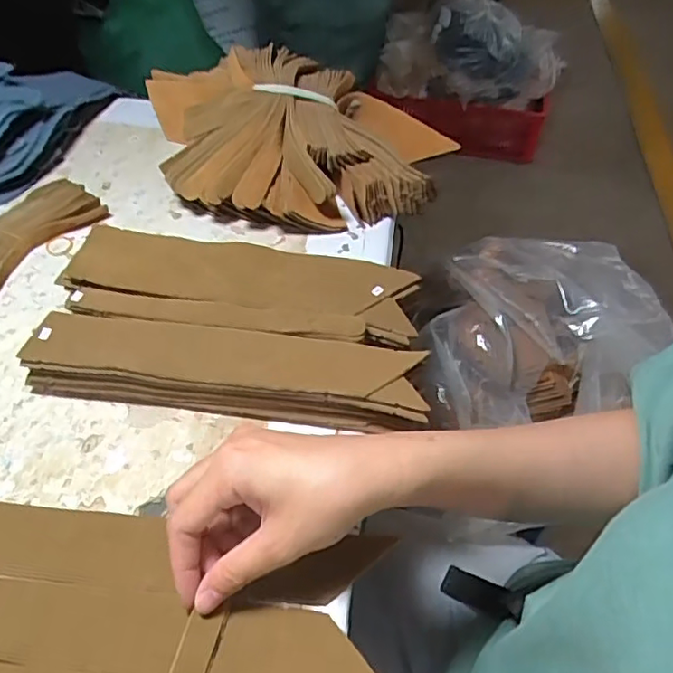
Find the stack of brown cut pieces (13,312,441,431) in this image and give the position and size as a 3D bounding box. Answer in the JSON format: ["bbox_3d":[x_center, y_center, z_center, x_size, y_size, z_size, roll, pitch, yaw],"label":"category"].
[{"bbox_3d":[-0.069,0.022,0.372,0.242,0.038,0.046,6,51,4],"label":"stack of brown cut pieces"}]

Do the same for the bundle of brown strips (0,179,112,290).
[{"bbox_3d":[-0.245,-0.078,0.457,0.054,0.018,0.128,27,55,19],"label":"bundle of brown strips"}]

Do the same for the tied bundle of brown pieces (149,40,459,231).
[{"bbox_3d":[-0.036,-0.191,0.516,0.241,0.067,0.215,-10,52,-9],"label":"tied bundle of brown pieces"}]

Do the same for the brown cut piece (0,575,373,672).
[{"bbox_3d":[-0.097,0.147,0.290,0.233,0.004,0.039,5,51,3],"label":"brown cut piece"}]

